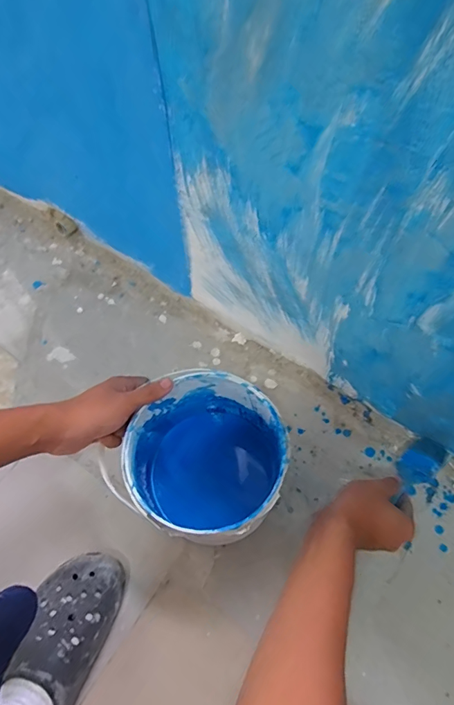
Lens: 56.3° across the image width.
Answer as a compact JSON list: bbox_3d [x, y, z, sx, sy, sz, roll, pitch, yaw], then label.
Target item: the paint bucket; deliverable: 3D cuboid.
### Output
[{"bbox_3d":[-0.025,0.135,0.538,0.172,0.154,0.166,-1,63,2],"label":"paint bucket"}]

